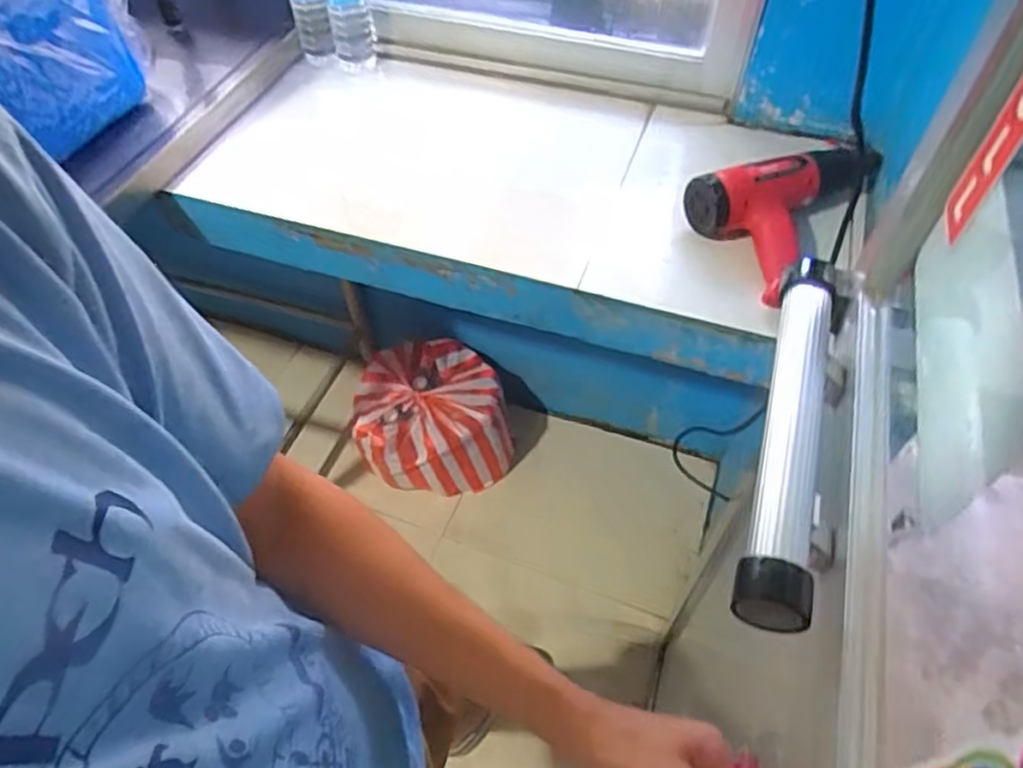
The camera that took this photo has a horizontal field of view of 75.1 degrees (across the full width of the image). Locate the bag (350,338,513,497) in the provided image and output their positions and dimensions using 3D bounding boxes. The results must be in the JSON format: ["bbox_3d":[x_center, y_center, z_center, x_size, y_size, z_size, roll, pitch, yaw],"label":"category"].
[{"bbox_3d":[-0.189,0.086,1.492,0.318,0.231,0.295,-21,55,-15],"label":"bag"}]

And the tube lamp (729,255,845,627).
[{"bbox_3d":[0.201,0.028,0.467,0.053,0.050,0.313,17,55,13],"label":"tube lamp"}]

